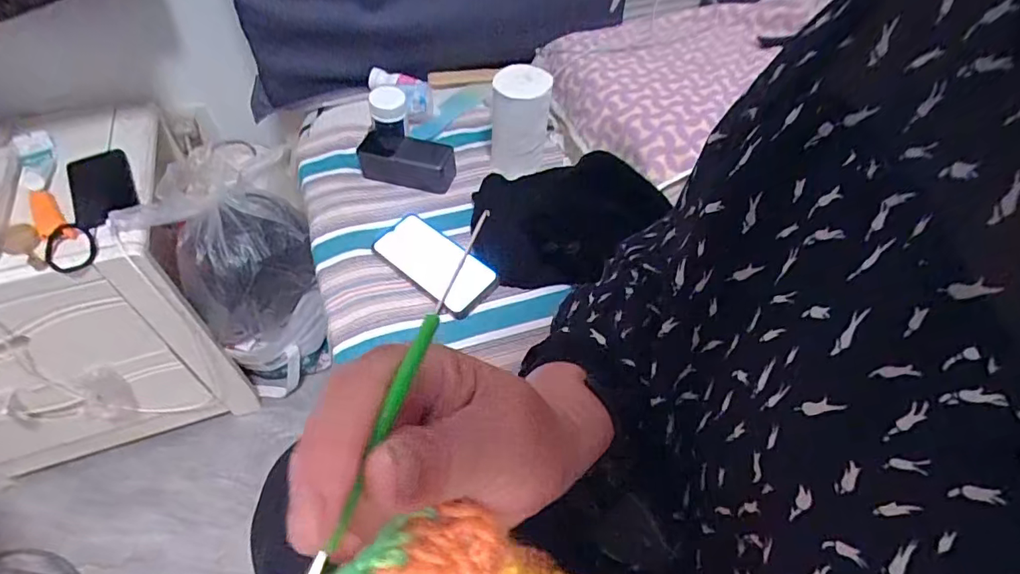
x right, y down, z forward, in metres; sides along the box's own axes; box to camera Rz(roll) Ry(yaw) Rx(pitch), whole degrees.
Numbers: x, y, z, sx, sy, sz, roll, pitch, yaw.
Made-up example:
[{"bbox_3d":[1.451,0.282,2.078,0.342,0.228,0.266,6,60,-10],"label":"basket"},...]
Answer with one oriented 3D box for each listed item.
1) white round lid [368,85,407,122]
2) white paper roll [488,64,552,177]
[{"bbox_3d":[-0.187,-0.284,0.785,0.053,0.026,0.064,-6,53,-8],"label":"white round lid"},{"bbox_3d":[0.016,-0.242,0.764,0.078,0.148,0.086,7,52,3],"label":"white paper roll"}]

